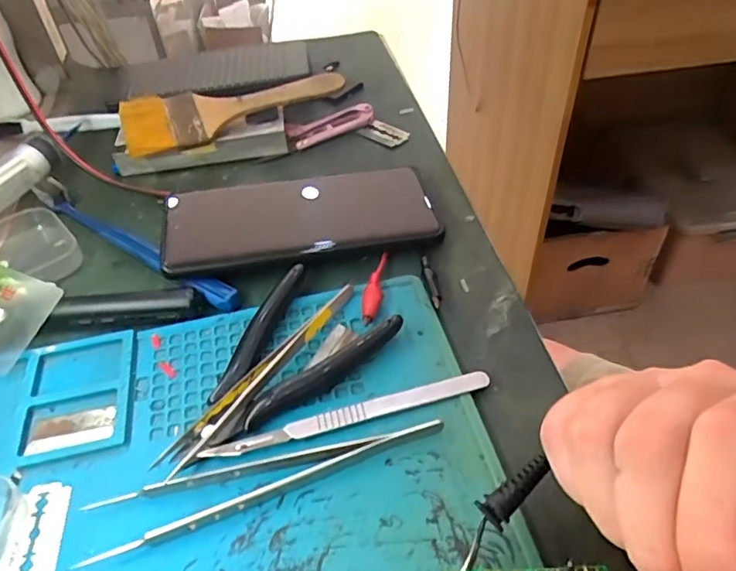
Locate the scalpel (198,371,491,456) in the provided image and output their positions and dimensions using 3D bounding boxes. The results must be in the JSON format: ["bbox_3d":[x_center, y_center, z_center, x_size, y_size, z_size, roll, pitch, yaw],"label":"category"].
[{"bbox_3d":[-0.007,0.060,0.260,0.131,0.005,0.010,-13,46,-9],"label":"scalpel"}]

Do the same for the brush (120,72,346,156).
[{"bbox_3d":[-0.097,-0.130,0.418,0.161,0.015,0.064,-15,53,-10],"label":"brush"}]

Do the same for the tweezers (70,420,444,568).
[{"bbox_3d":[-0.042,0.081,0.240,0.151,0.009,0.025,-14,47,-9],"label":"tweezers"}]

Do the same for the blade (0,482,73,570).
[{"bbox_3d":[-0.135,0.102,0.232,0.021,0.004,0.042,-4,46,1],"label":"blade"}]

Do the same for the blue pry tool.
[{"bbox_3d":[-0.141,-0.023,0.348,0.165,0.010,0.015,27,53,27],"label":"blue pry tool"}]

